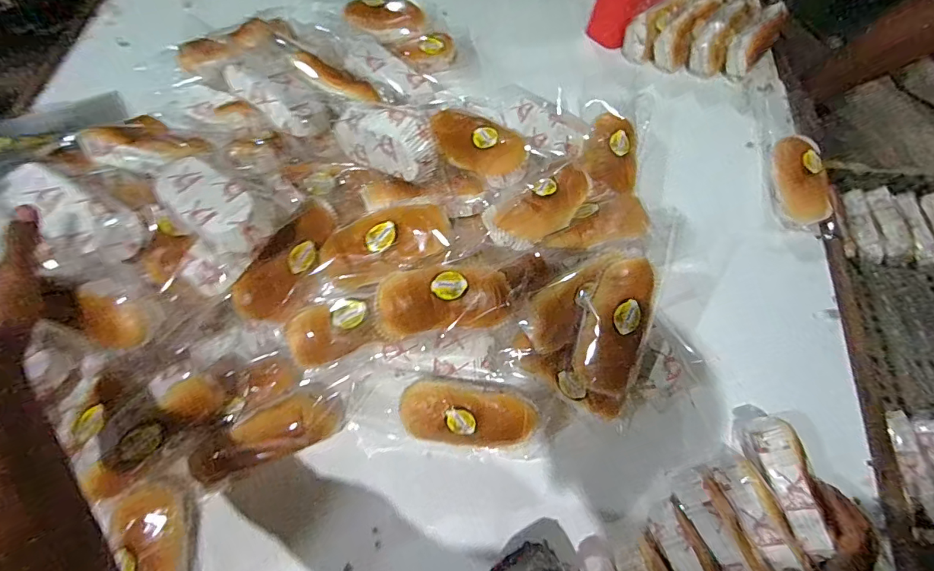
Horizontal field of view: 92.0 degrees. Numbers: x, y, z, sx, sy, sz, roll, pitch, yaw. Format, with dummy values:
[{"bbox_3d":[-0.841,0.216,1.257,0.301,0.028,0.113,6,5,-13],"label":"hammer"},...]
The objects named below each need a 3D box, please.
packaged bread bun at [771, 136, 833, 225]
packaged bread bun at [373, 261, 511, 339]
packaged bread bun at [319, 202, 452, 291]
[{"bbox_3d":[0.469,-0.148,0.635,0.068,0.040,0.132,-4,69,-4],"label":"packaged bread bun"},{"bbox_3d":[-0.022,0.012,0.458,0.141,0.047,0.061,-9,67,-6],"label":"packaged bread bun"},{"bbox_3d":[-0.088,-0.047,0.478,0.139,0.038,0.082,-21,69,-11],"label":"packaged bread bun"}]

